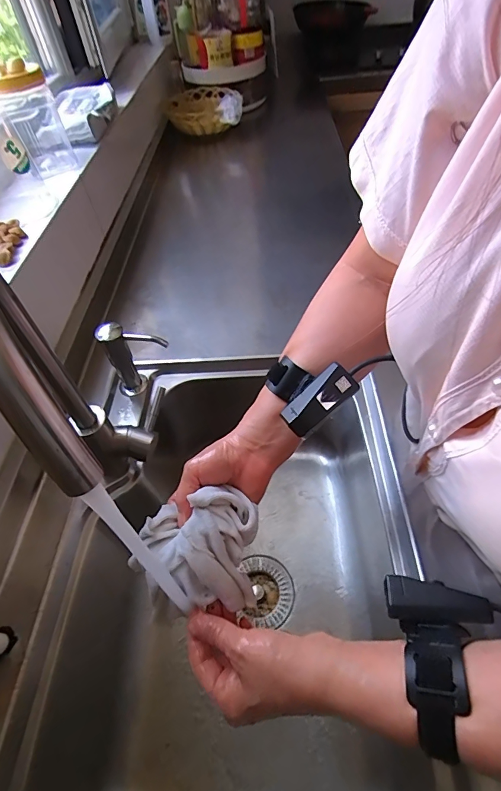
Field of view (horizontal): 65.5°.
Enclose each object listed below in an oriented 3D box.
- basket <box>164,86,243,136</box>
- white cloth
[{"bbox_3d":[-0.144,-0.868,1.189,0.221,0.077,0.237,-10,51,-2],"label":"basket"},{"bbox_3d":[-0.047,0.133,0.360,0.103,0.049,0.084,-5,51,3],"label":"white cloth"}]

